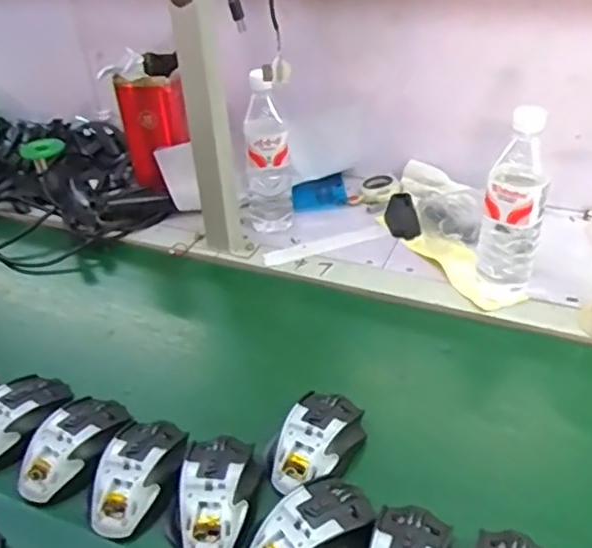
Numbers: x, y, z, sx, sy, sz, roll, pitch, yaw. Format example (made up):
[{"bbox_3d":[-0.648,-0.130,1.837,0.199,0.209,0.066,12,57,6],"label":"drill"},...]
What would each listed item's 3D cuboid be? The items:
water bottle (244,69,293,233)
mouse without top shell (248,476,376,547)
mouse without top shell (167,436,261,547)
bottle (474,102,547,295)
[{"bbox_3d":[-0.045,-0.162,0.886,0.068,0.222,0.058,-8,37,-5],"label":"water bottle"},{"bbox_3d":[0.014,0.214,0.515,0.117,0.036,0.069,-30,44,-30],"label":"mouse without top shell"},{"bbox_3d":[-0.073,0.194,0.556,0.071,0.038,0.105,7,39,15],"label":"mouse without top shell"},{"bbox_3d":[0.244,-0.068,0.712,0.064,0.213,0.062,11,40,19],"label":"bottle"}]

